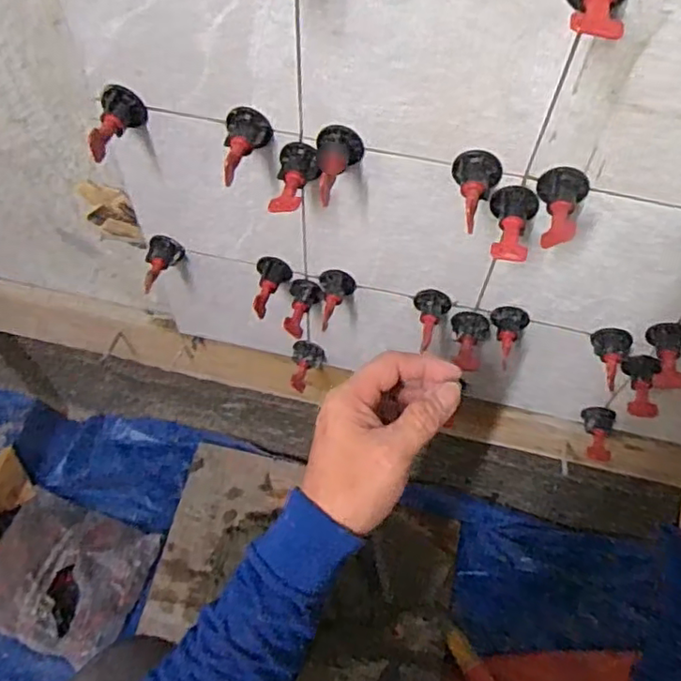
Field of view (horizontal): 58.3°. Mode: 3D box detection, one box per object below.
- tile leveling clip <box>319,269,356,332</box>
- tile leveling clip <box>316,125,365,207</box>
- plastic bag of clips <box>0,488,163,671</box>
[{"bbox_3d":[-0.002,-0.036,0.515,0.030,0.027,0.047,1,58,-1],"label":"tile leveling clip"},{"bbox_3d":[0.000,-0.111,0.399,0.031,0.038,0.044,1,58,-1],"label":"tile leveling clip"},{"bbox_3d":[-0.402,0.335,0.877,0.228,0.047,0.193,18,59,9],"label":"plastic bag of clips"}]

